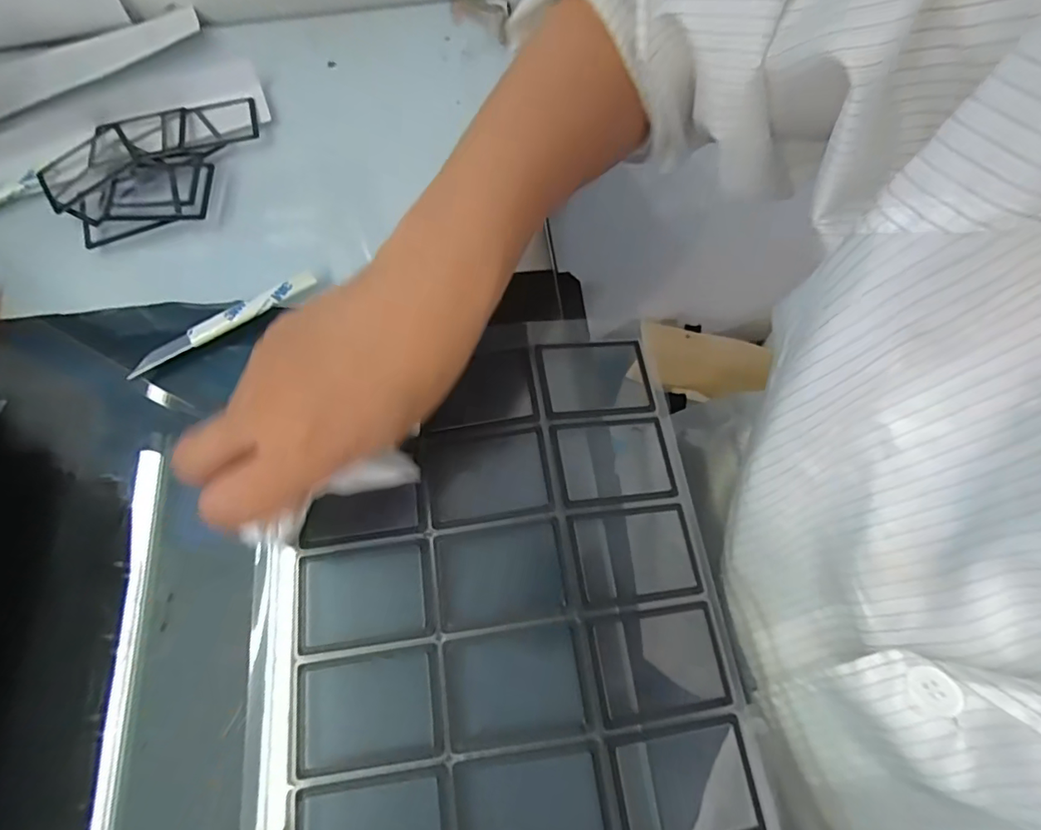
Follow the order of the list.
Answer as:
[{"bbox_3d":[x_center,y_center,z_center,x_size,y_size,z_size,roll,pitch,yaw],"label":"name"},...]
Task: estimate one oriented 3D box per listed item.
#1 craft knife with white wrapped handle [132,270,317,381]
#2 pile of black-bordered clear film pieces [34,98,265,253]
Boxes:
[{"bbox_3d":[-0.166,-0.053,0.295,0.108,0.004,0.011,-30,88,-8],"label":"craft knife with white wrapped handle"},{"bbox_3d":[-0.235,-0.159,0.340,0.134,0.012,0.097,-18,69,-6],"label":"pile of black-bordered clear film pieces"}]

